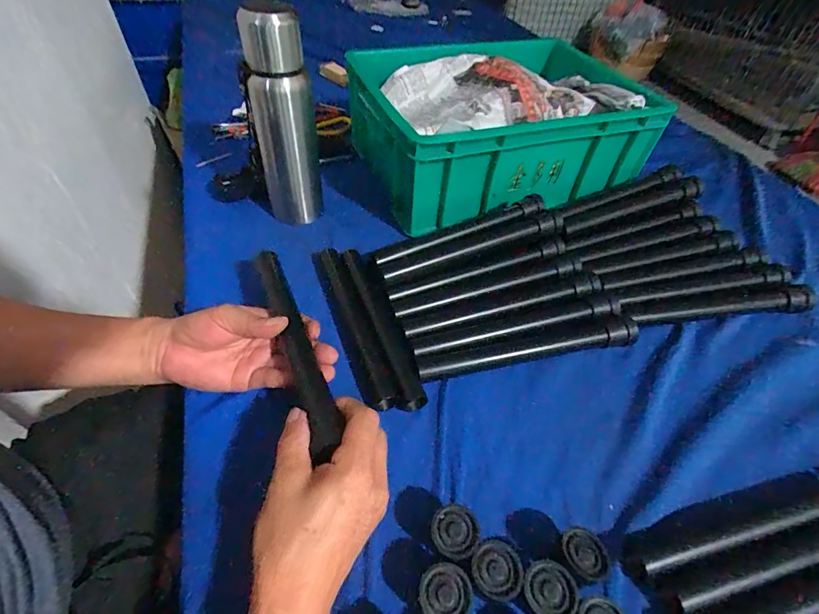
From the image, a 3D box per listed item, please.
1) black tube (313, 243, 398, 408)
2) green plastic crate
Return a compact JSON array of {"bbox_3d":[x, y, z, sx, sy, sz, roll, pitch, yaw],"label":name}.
[{"bbox_3d":[-0.068,0.012,0.456,0.034,0.023,0.230,-16,48,-15],"label":"black tube"},{"bbox_3d":[0.137,-0.293,0.646,0.414,0.135,0.324,-17,51,-18],"label":"green plastic crate"}]

